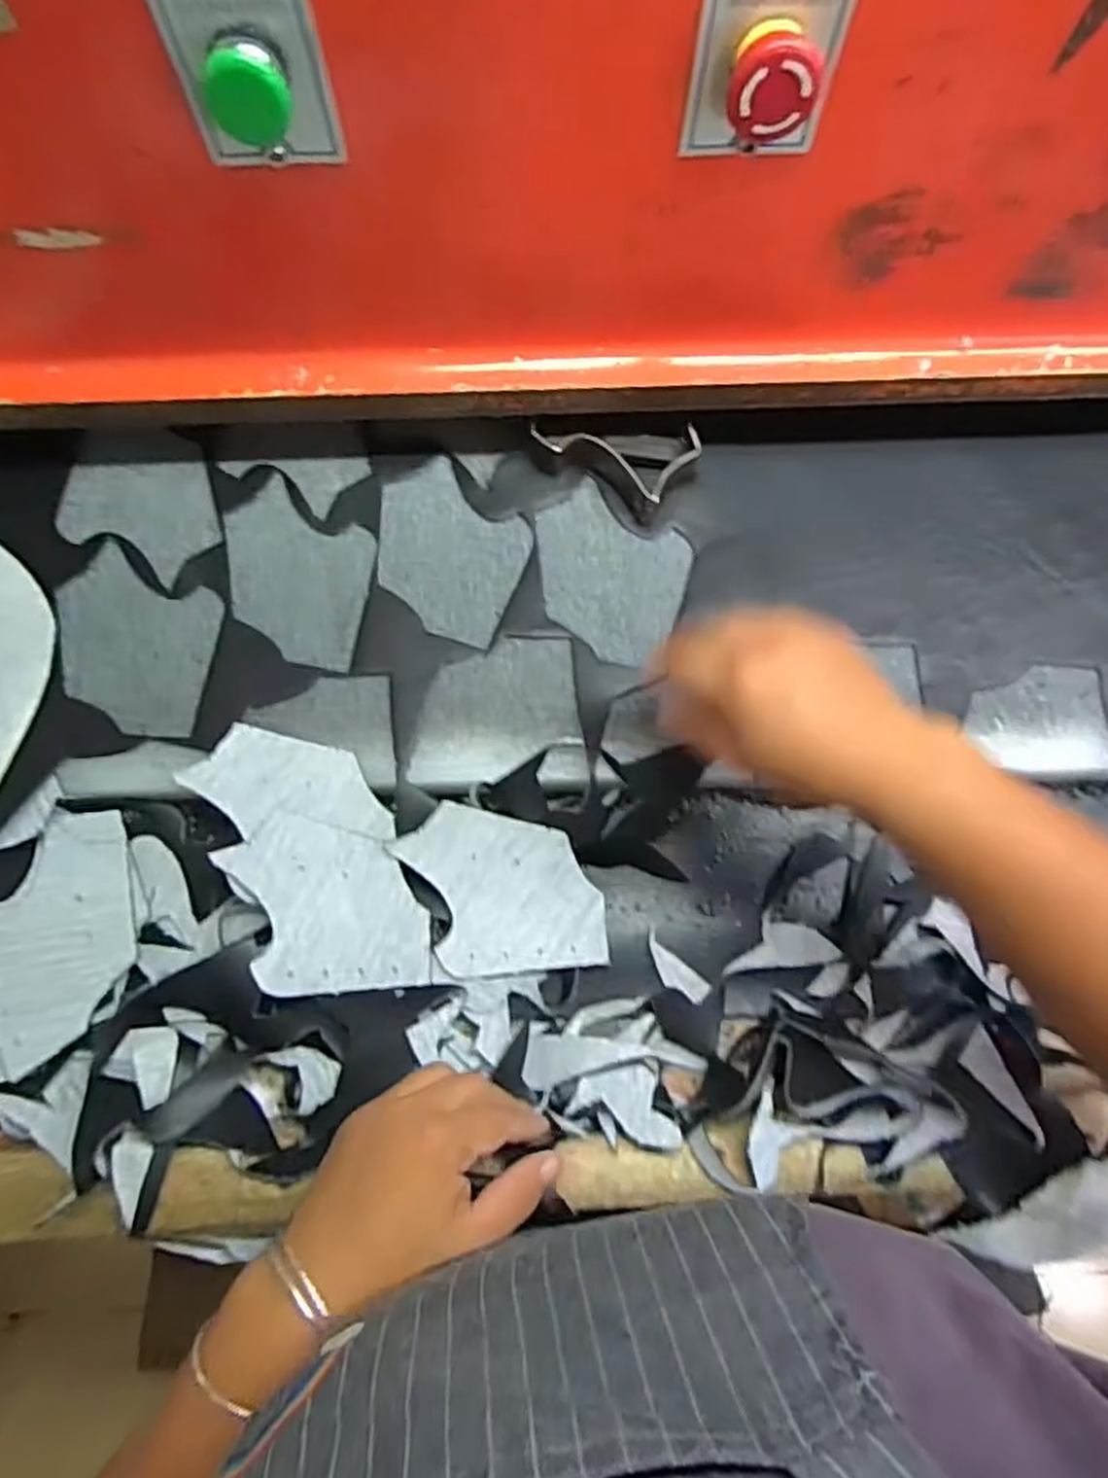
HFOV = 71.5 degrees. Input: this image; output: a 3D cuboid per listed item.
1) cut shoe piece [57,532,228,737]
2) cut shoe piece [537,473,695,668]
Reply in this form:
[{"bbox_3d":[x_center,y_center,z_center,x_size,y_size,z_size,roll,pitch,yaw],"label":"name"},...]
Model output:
[{"bbox_3d":[-0.273,-0.065,0.500,0.104,0.005,0.120,7,75,2],"label":"cut shoe piece"},{"bbox_3d":[0.035,-0.112,0.519,0.110,0.005,0.103,30,77,7],"label":"cut shoe piece"}]

